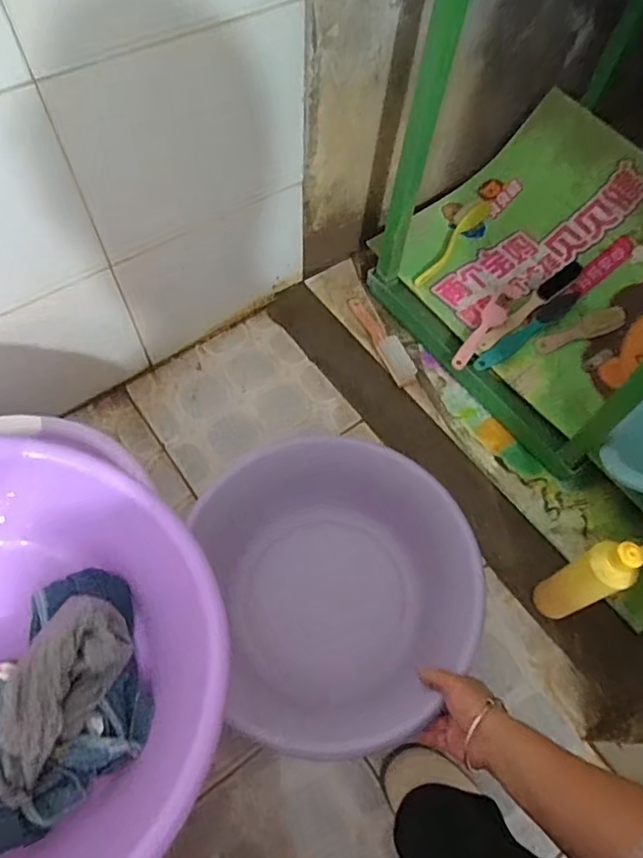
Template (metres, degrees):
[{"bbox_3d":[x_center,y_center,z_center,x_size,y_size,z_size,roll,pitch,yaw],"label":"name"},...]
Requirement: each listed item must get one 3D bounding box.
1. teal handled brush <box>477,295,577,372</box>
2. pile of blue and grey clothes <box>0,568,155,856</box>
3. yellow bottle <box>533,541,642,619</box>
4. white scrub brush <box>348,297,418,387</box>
[{"bbox_3d":[0.355,-0.171,0.936,0.235,0.024,0.038,-35,69,-19],"label":"teal handled brush"},{"bbox_3d":[-0.250,0.233,0.468,0.169,0.102,0.193,-16,64,-11],"label":"pile of blue and grey clothes"},{"bbox_3d":[0.324,0.189,0.674,0.068,0.244,0.058,-25,66,-15],"label":"yellow bottle"},{"bbox_3d":[0.108,-0.163,0.974,0.040,0.029,0.208,-20,65,-13],"label":"white scrub brush"}]

